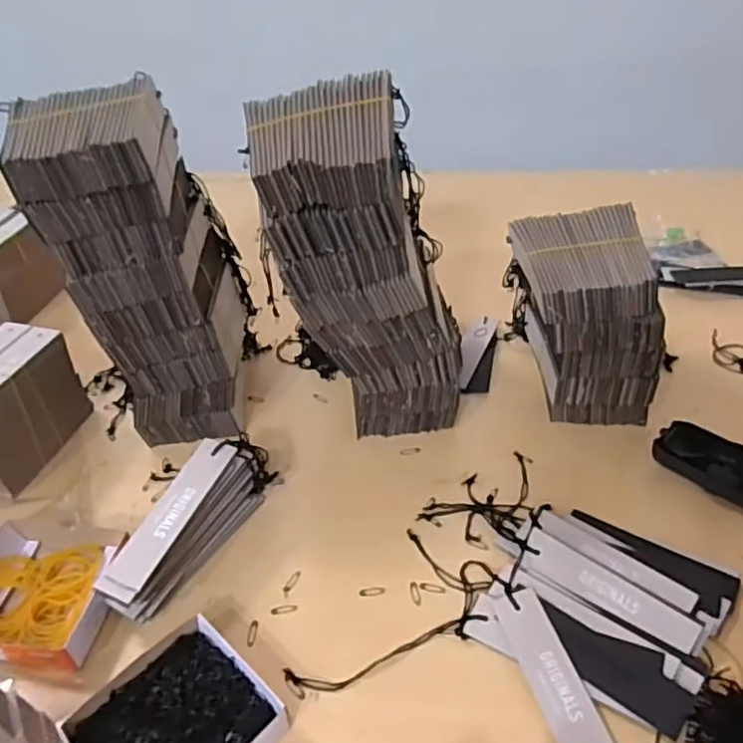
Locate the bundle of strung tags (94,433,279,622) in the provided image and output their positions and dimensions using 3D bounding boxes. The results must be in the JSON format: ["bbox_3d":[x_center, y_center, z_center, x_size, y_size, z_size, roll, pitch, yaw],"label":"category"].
[{"bbox_3d":[-0.135,0.113,0.500,0.033,0.072,0.175,16,42,24],"label":"bundle of strung tags"}]

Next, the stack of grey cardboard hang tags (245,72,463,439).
[{"bbox_3d":[-0.004,-0.064,0.531,0.147,0.295,0.113,-4,38,2],"label":"stack of grey cardboard hang tags"}]

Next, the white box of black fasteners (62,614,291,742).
[{"bbox_3d":[-0.118,0.219,0.393,0.103,0.027,0.102,29,49,35],"label":"white box of black fasteners"}]

